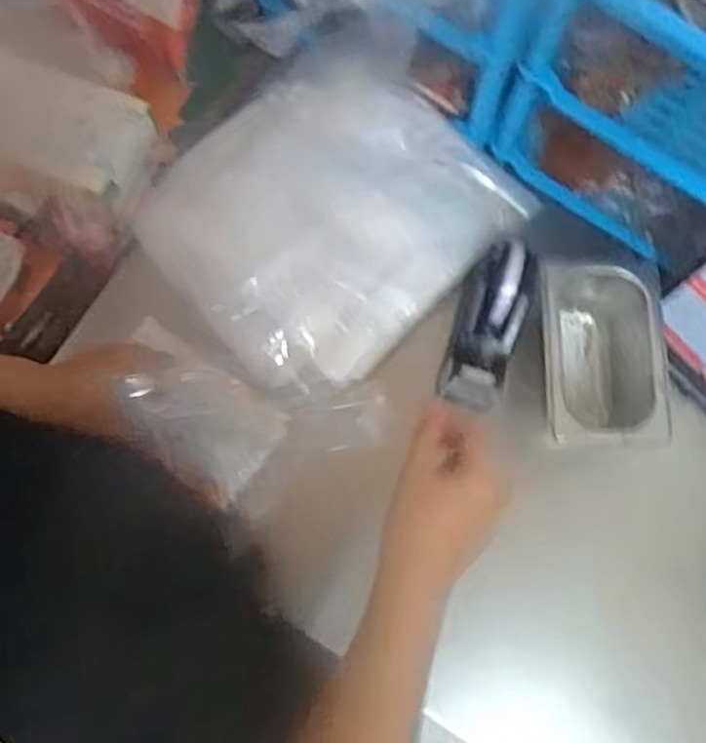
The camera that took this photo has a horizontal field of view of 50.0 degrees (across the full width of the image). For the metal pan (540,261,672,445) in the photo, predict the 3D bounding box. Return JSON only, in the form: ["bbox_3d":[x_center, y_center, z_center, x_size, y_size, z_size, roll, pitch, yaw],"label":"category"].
[{"bbox_3d":[0.236,-0.013,0.748,0.109,0.113,0.179,-1,77,0],"label":"metal pan"}]

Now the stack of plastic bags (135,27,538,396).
[{"bbox_3d":[-0.027,-0.159,0.772,0.323,0.057,0.281,-43,94,-3],"label":"stack of plastic bags"}]

